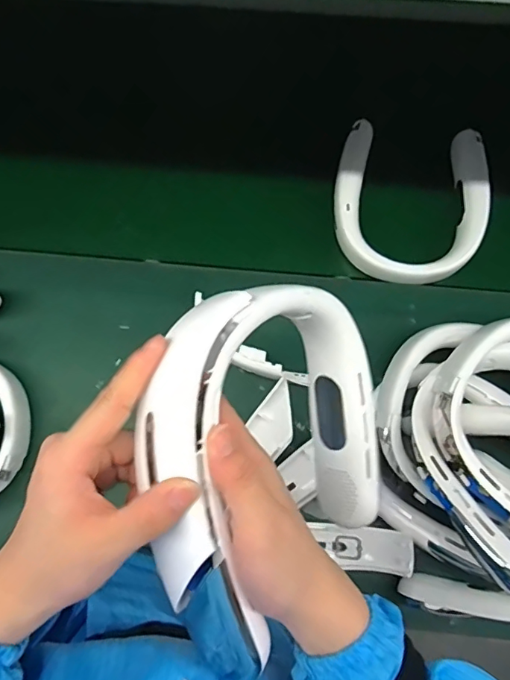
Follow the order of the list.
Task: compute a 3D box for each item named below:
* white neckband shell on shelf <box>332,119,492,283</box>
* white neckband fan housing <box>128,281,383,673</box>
[{"bbox_3d":[0.191,-0.167,0.631,0.180,0.042,0.194,7,78,2],"label":"white neckband shell on shelf"},{"bbox_3d":[0.019,0.063,0.319,0.061,0.207,0.201,7,95,42],"label":"white neckband fan housing"}]

